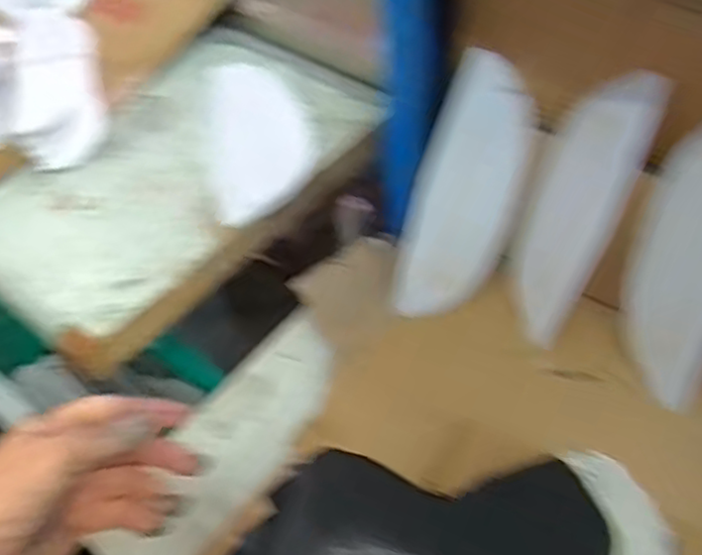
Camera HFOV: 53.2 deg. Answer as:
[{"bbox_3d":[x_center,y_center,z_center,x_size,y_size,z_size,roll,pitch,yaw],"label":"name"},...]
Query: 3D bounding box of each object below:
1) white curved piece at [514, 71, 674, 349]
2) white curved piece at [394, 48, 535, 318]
[{"bbox_3d":[0.168,-0.053,0.537,0.016,0.215,0.073,-1,26,-44],"label":"white curved piece"},{"bbox_3d":[0.096,-0.069,0.574,0.076,0.210,0.035,19,11,19],"label":"white curved piece"}]

